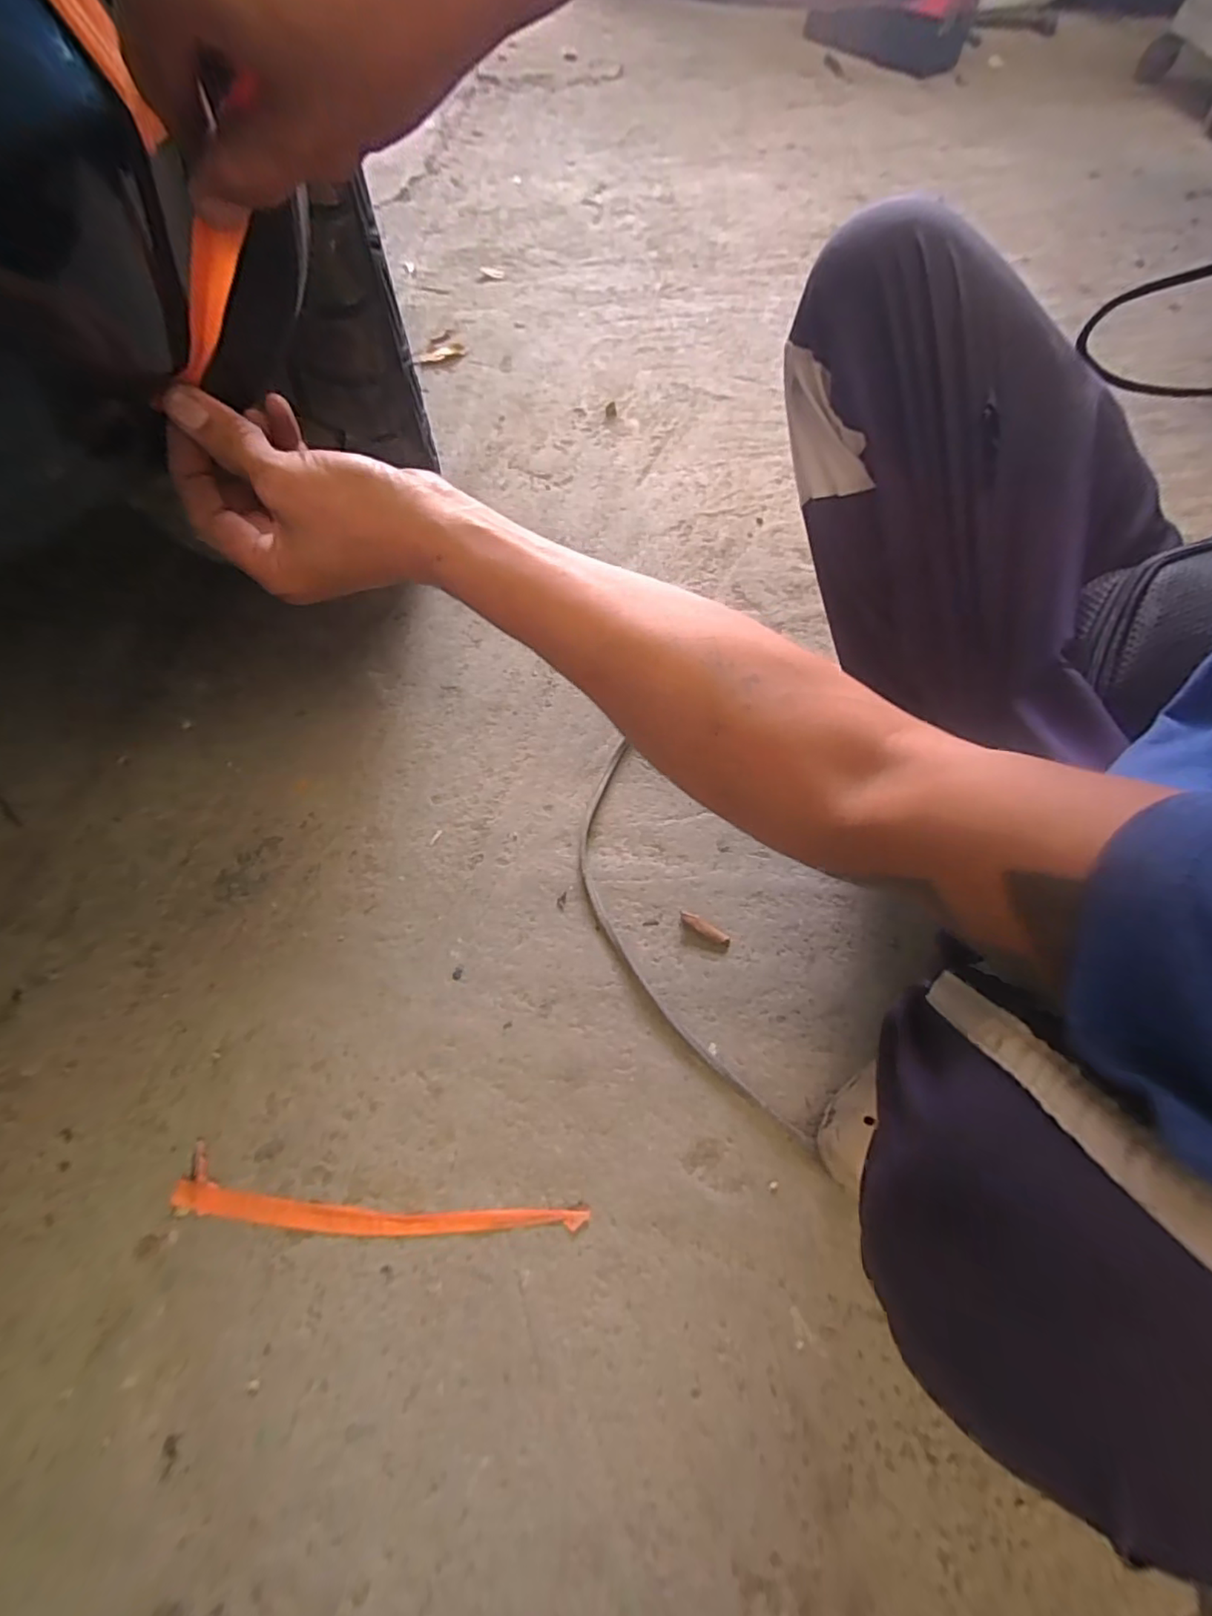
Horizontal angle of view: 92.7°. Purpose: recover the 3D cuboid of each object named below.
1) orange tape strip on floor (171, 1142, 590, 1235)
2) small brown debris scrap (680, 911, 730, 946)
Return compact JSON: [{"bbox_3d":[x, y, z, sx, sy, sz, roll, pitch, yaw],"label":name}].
[{"bbox_3d":[-0.182,0.326,0.468,0.325,0.012,0.045,8,68,2],"label":"orange tape strip on floor"},{"bbox_3d":[0.097,0.118,0.568,0.054,0.010,0.013,31,68,14],"label":"small brown debris scrap"}]

